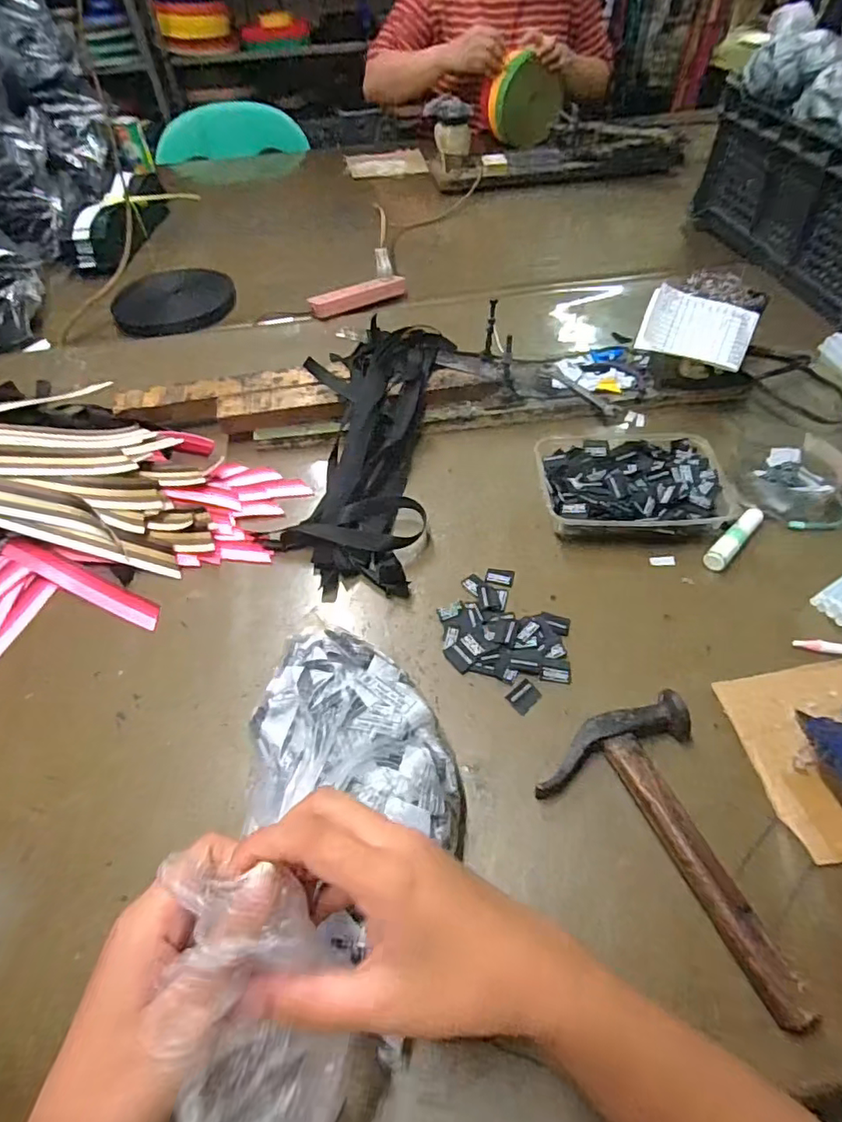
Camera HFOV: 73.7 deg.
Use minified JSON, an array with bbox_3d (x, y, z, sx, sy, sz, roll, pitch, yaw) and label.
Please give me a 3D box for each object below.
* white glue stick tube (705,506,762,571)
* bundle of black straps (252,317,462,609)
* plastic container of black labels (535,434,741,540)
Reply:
[{"bbox_3d":[0.285,-0.023,0.508,0.088,0.017,0.019,-39,60,-22],"label":"white glue stick tube"},{"bbox_3d":[-0.057,-0.121,0.569,0.145,0.053,0.334,5,54,8],"label":"bundle of black straps"},{"bbox_3d":[0.201,-0.074,0.542,0.169,0.034,0.122,-4,53,1],"label":"plastic container of black labels"}]

